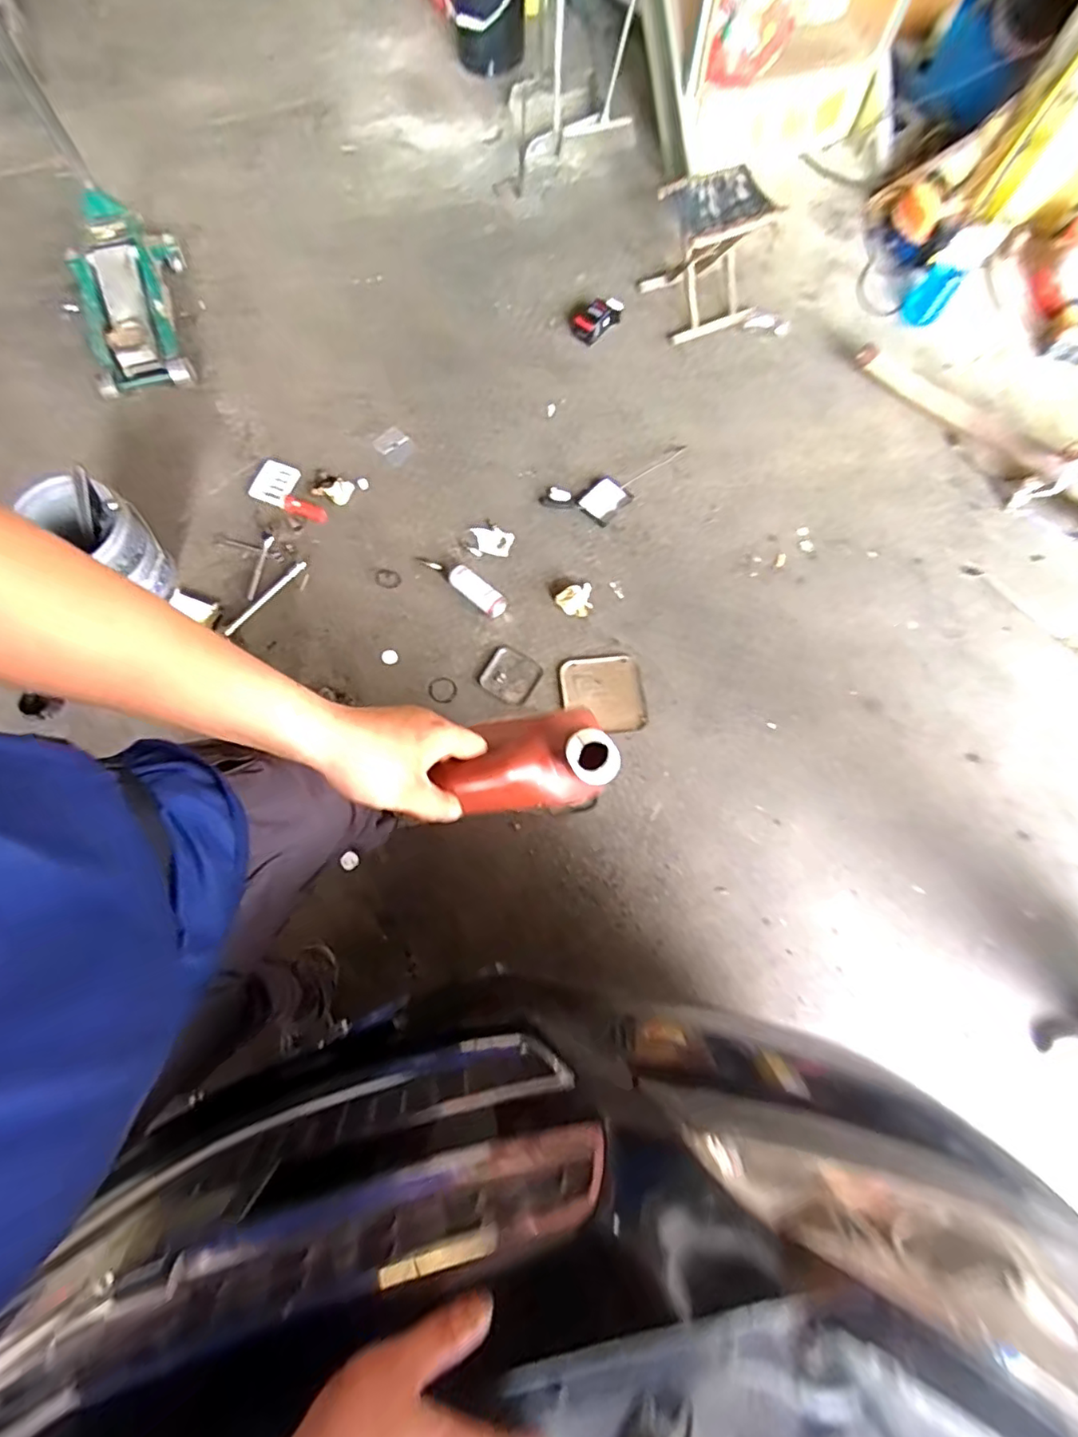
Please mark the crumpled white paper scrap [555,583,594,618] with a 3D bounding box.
[{"bbox_3d":[0.096,-0.327,1.584,0.101,0.042,0.105,0,75,-1],"label":"crumpled white paper scrap"}]

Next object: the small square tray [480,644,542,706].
[{"bbox_3d":[-0.074,-0.112,1.529,0.136,0.014,0.127,30,76,7],"label":"small square tray"}]

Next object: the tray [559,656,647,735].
[{"bbox_3d":[0.168,-0.061,1.518,0.210,0.030,0.213,-7,75,-3],"label":"tray"}]

